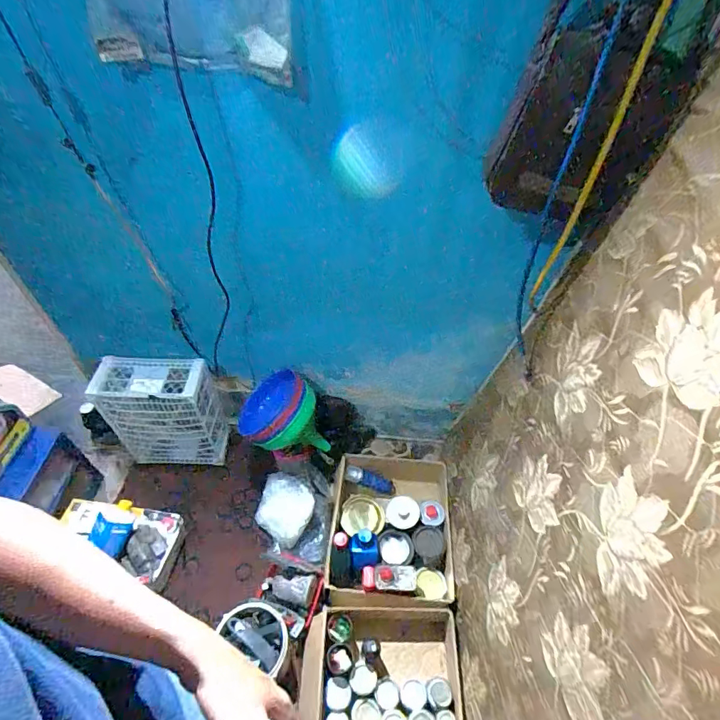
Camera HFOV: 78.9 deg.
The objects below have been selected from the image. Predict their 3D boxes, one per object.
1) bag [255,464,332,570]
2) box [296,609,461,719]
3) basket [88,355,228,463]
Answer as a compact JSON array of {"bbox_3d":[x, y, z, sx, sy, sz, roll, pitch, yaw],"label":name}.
[{"bbox_3d":[-0.216,0.477,1.389,0.239,0.102,0.287,7,51,3],"label":"bag"},{"bbox_3d":[0.041,0.889,1.116,0.403,0.182,0.427,3,51,0],"label":"box"},{"bbox_3d":[-0.636,0.185,1.450,0.333,0.417,0.155,1,51,-2],"label":"basket"}]

